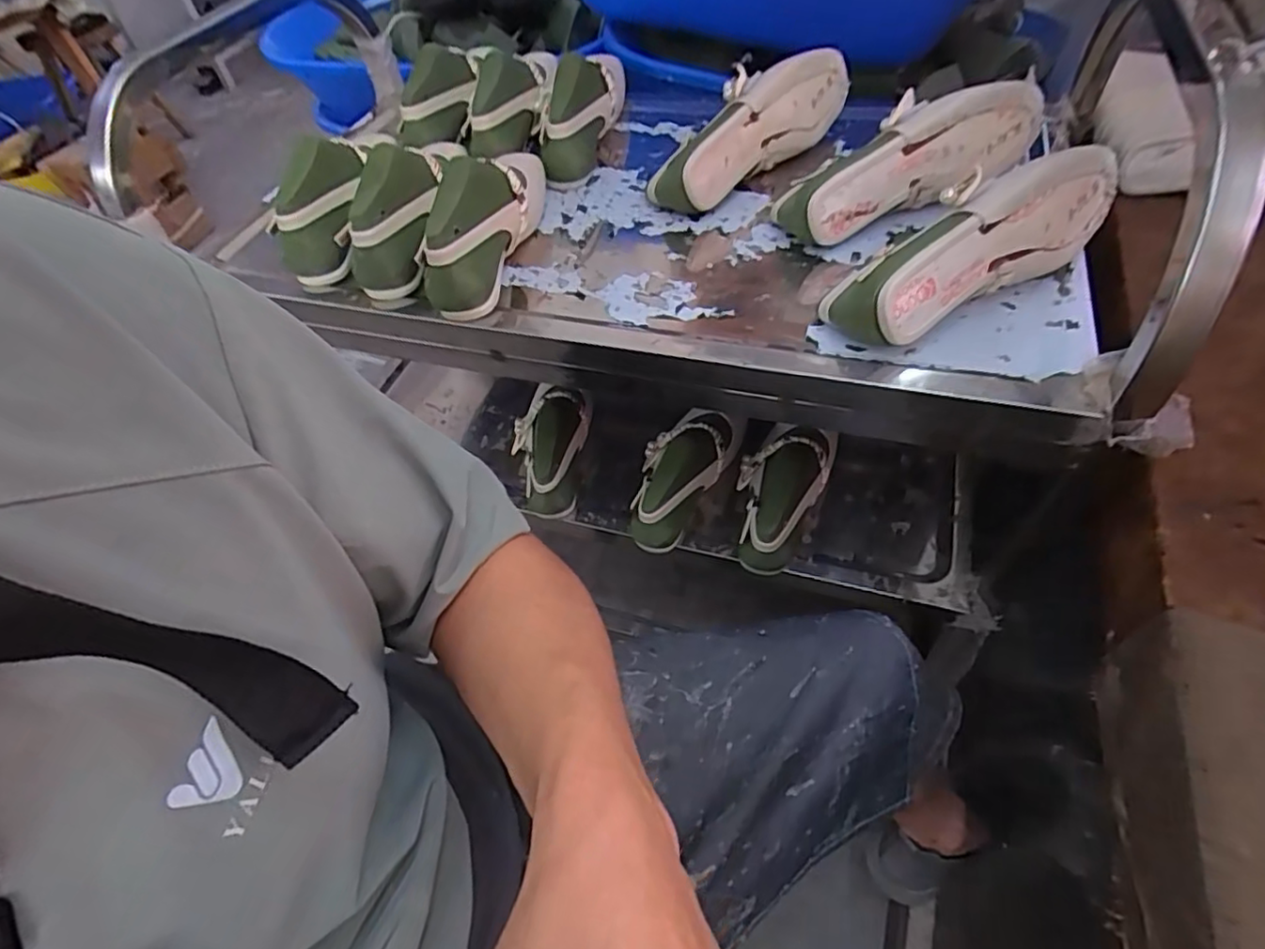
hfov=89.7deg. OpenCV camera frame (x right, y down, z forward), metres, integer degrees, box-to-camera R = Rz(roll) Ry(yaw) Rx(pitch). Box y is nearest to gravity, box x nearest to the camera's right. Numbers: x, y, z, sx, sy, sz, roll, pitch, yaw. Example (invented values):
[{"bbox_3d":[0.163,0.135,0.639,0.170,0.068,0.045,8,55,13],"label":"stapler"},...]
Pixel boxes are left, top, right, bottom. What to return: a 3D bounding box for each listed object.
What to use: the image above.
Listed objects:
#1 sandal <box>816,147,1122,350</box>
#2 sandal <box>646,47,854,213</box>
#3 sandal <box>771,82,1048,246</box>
[{"bbox_3d":[0.251,-0.171,0.457,0.233,0.077,0.084,-28,54,0],"label":"sandal"},{"bbox_3d":[0.125,-0.340,0.615,0.231,0.086,0.070,-30,55,-16],"label":"sandal"},{"bbox_3d":[0.241,-0.276,0.541,0.236,0.075,0.075,-23,53,3],"label":"sandal"}]

